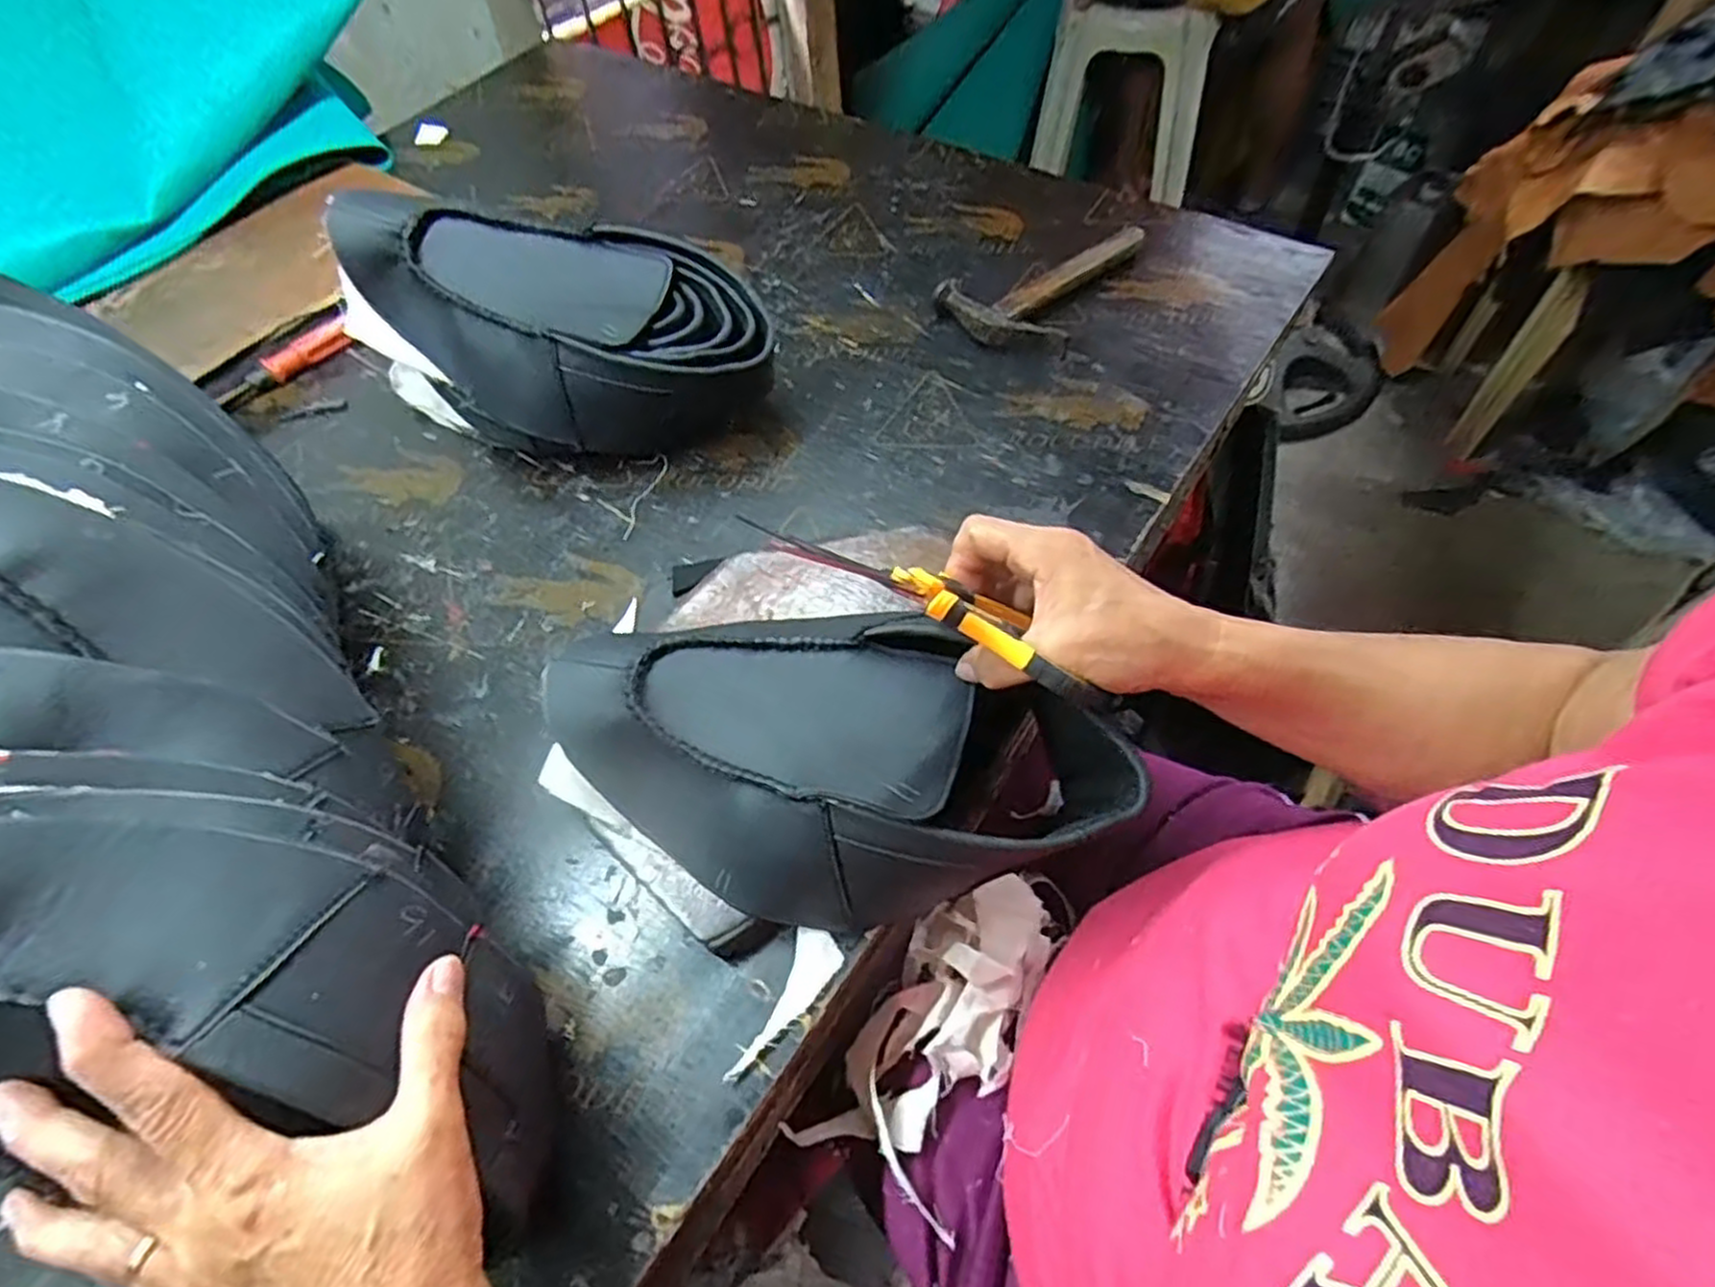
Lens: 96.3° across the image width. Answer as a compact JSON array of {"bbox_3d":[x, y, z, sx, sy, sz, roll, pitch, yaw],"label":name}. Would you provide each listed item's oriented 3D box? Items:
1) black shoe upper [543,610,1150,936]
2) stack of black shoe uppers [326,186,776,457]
[{"bbox_3d":[-0.015,0.058,0.383,0.283,0.064,0.138,2,57,6],"label":"black shoe upper"},{"bbox_3d":[-0.221,-0.221,0.560,0.316,0.143,0.127,-3,57,3],"label":"stack of black shoe uppers"}]

